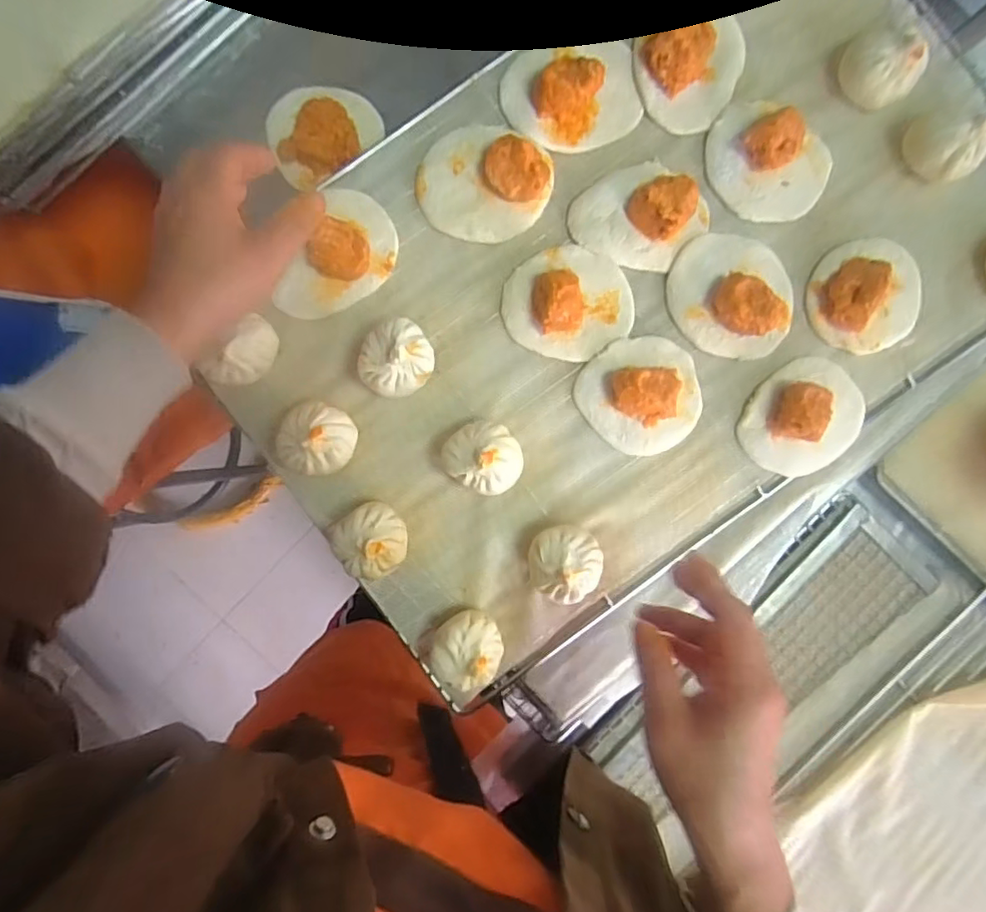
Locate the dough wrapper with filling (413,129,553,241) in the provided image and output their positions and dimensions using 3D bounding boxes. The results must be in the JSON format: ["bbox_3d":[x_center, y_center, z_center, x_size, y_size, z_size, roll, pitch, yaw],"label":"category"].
[{"bbox_3d":[-0.008,-0.201,0.427,0.092,0.022,0.085,0,93,-2],"label":"dough wrapper with filling"}]

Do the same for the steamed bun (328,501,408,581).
[{"bbox_3d":[-0.088,0.061,0.431,0.048,0.046,0.051,0,93,-2],"label":"steamed bun"}]

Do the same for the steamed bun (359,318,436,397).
[{"bbox_3d":[-0.068,-0.069,0.421,0.050,0.048,0.052,0,93,-2],"label":"steamed bun"}]

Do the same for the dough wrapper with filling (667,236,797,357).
[{"bbox_3d":[0.182,-0.120,0.436,0.094,0.026,0.088,1,93,-2],"label":"dough wrapper with filling"}]

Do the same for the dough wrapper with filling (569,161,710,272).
[{"bbox_3d":[0.109,-0.177,0.432,0.082,0.026,0.081,0,93,-2],"label":"dough wrapper with filling"}]

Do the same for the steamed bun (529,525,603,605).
[{"bbox_3d":[0.054,0.078,0.434,0.054,0.047,0.055,-4,94,-2],"label":"steamed bun"}]

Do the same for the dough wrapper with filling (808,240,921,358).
[{"bbox_3d":[0.285,-0.122,0.442,0.081,0.029,0.081,-16,94,-1],"label":"dough wrapper with filling"}]

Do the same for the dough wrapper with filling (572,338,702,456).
[{"bbox_3d":[0.114,-0.046,0.436,0.085,0.025,0.088,0,93,-2],"label":"dough wrapper with filling"}]

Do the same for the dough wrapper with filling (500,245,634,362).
[{"bbox_3d":[0.057,-0.114,0.429,0.090,0.029,0.084,0,93,-2],"label":"dough wrapper with filling"}]

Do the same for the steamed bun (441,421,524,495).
[{"bbox_3d":[-0.006,0.001,0.431,0.059,0.046,0.051,28,92,-4],"label":"steamed bun"}]

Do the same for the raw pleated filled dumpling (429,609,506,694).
[{"bbox_3d":[-0.019,0.143,0.439,0.051,0.043,0.050,-8,94,-2],"label":"raw pleated filled dumpling"}]

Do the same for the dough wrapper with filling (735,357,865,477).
[{"bbox_3d":[0.238,-0.028,0.442,0.092,0.034,0.081,-39,94,0],"label":"dough wrapper with filling"}]

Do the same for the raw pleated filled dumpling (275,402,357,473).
[{"bbox_3d":[-0.126,-0.013,0.423,0.051,0.044,0.049,0,93,-2],"label":"raw pleated filled dumpling"}]

